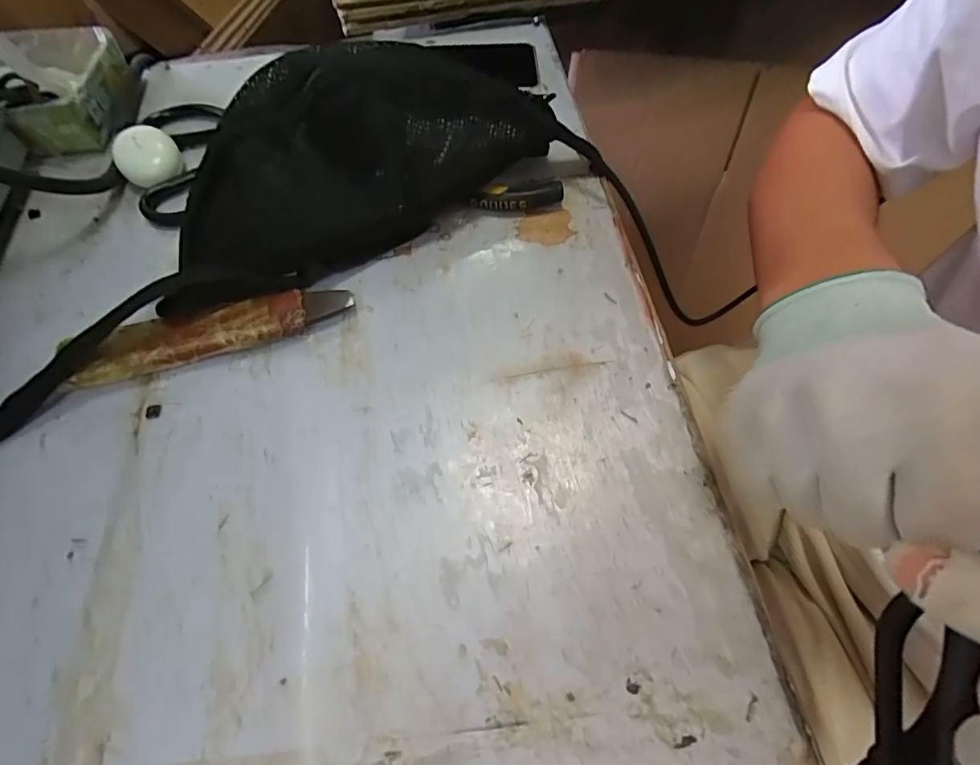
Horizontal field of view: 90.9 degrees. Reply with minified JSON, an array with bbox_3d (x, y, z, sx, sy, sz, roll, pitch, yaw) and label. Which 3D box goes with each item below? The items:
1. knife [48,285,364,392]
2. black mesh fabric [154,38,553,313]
[{"bbox_3d":[-0.181,-0.032,0.317,0.174,0.019,0.036,-14,62,-5],"label":"knife"},{"bbox_3d":[-0.101,-0.158,0.341,0.289,0.089,0.111,-28,64,-13],"label":"black mesh fabric"}]

